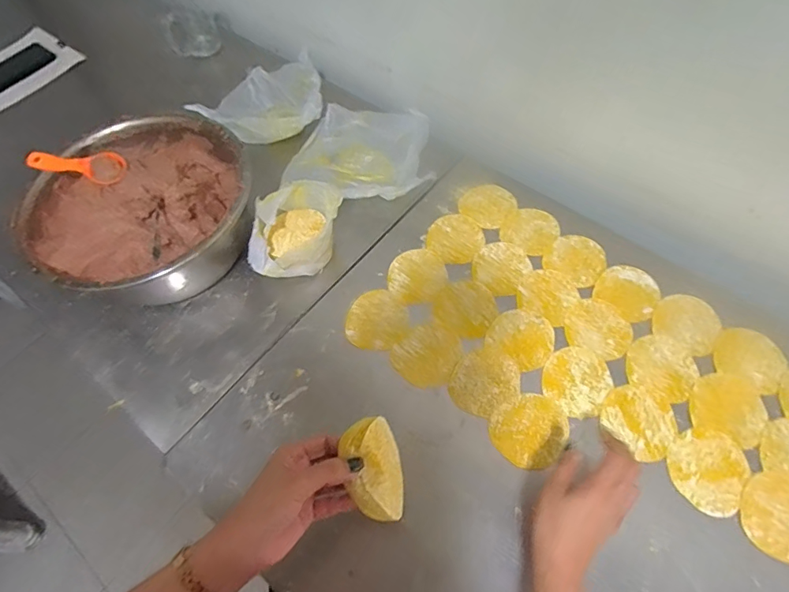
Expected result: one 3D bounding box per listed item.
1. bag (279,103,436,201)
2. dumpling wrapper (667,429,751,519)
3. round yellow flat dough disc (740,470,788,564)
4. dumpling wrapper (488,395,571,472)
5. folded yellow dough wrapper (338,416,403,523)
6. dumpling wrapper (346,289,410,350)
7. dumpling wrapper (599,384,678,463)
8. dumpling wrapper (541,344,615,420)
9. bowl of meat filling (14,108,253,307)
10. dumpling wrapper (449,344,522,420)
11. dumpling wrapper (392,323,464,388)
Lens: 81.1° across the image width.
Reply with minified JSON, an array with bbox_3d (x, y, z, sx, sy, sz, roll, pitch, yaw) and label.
[{"bbox_3d":[-0.051,-0.225,0.730,0.225,0.043,0.178,11,62,10],"label":"bag"},{"bbox_3d":[0.338,0.186,0.497,0.075,0.004,0.086,32,67,20],"label":"dumpling wrapper"},{"bbox_3d":[0.399,0.224,0.469,0.080,0.004,0.084,-2,60,3],"label":"round yellow flat dough disc"},{"bbox_3d":[0.155,0.152,0.528,0.084,0.004,0.077,-3,57,5],"label":"dumpling wrapper"},{"bbox_3d":[-0.017,0.149,0.392,0.044,0.056,0.077,-16,61,-5],"label":"folded yellow dough wrapper"},{"bbox_3d":[-0.021,0.030,0.605,0.078,0.004,0.084,-2,60,3],"label":"dumpling wrapper"},{"bbox_3d":[0.277,0.140,0.521,0.077,0.004,0.071,36,69,21],"label":"dumpling wrapper"},{"bbox_3d":[0.219,0.100,0.553,0.075,0.004,0.081,32,67,20],"label":"dumpling wrapper"},{"bbox_3d":[-0.323,-0.108,0.626,0.270,0.140,0.264,-2,60,3],"label":"bowl of meat filling"},{"bbox_3d":[0.110,0.103,0.561,0.088,0.004,0.074,-30,63,-12],"label":"dumpling wrapper"},{"bbox_3d":[0.043,0.073,0.578,0.085,0.004,0.076,-39,65,-17],"label":"dumpling wrapper"}]

